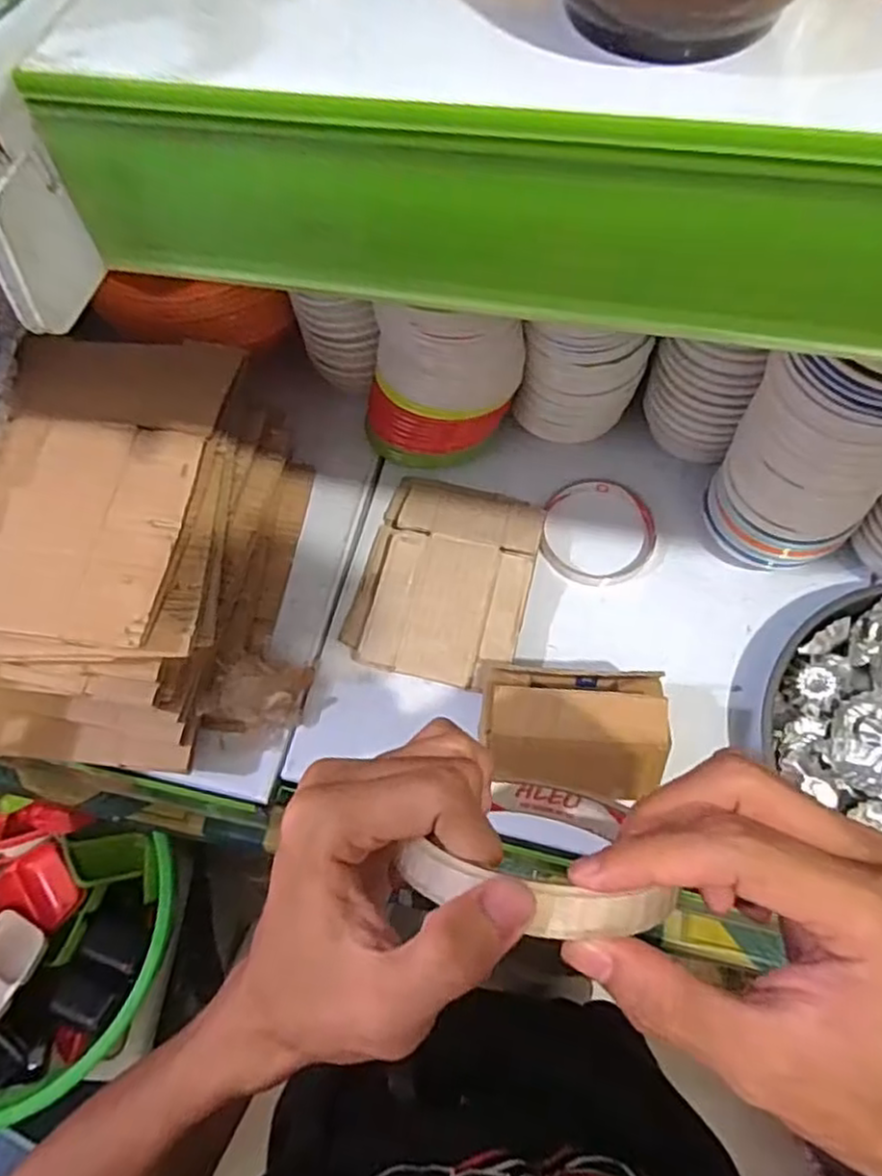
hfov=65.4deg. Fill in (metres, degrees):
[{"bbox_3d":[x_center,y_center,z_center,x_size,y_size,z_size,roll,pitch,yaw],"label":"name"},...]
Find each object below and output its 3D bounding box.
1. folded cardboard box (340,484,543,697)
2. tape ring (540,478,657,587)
[{"bbox_3d":[0.003,-0.008,0.474,0.114,0.031,0.151,12,67,8],"label":"folded cardboard box"},{"bbox_3d":[0.114,-0.042,0.496,0.080,0.016,0.082,-1,66,2],"label":"tape ring"}]

